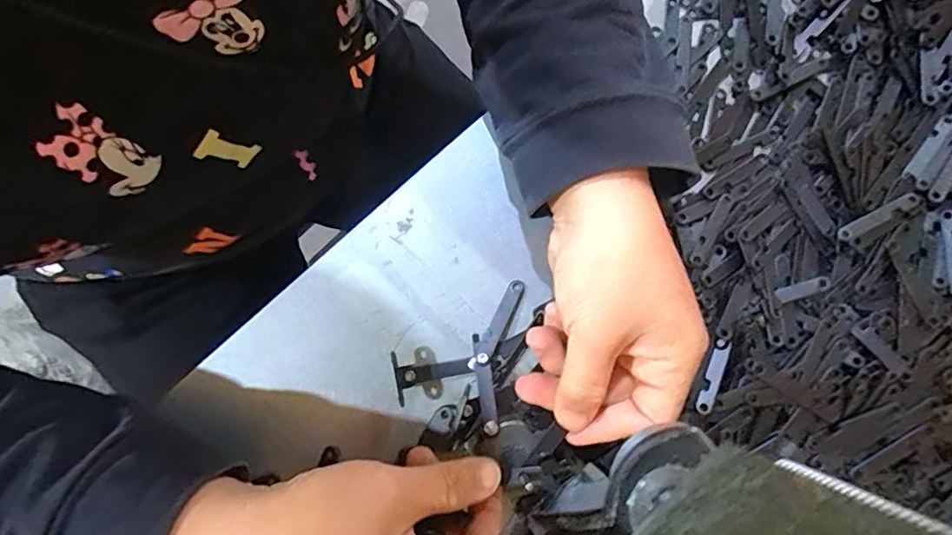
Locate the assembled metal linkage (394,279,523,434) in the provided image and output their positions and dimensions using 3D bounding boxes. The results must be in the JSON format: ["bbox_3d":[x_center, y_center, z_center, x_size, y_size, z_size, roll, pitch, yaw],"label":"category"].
[{"bbox_3d":[-0.012,0.043,0.306,0.063,0.010,0.082,12,84,-3],"label":"assembled metal linkage"}]

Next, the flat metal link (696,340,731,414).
[{"bbox_3d":[0.130,0.060,0.300,0.008,0.004,0.041,23,74,11],"label":"flat metal link"}]

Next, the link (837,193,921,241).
[{"bbox_3d":[0.233,-0.030,0.317,0.052,0.004,0.009,-26,87,-7],"label":"link"}]

